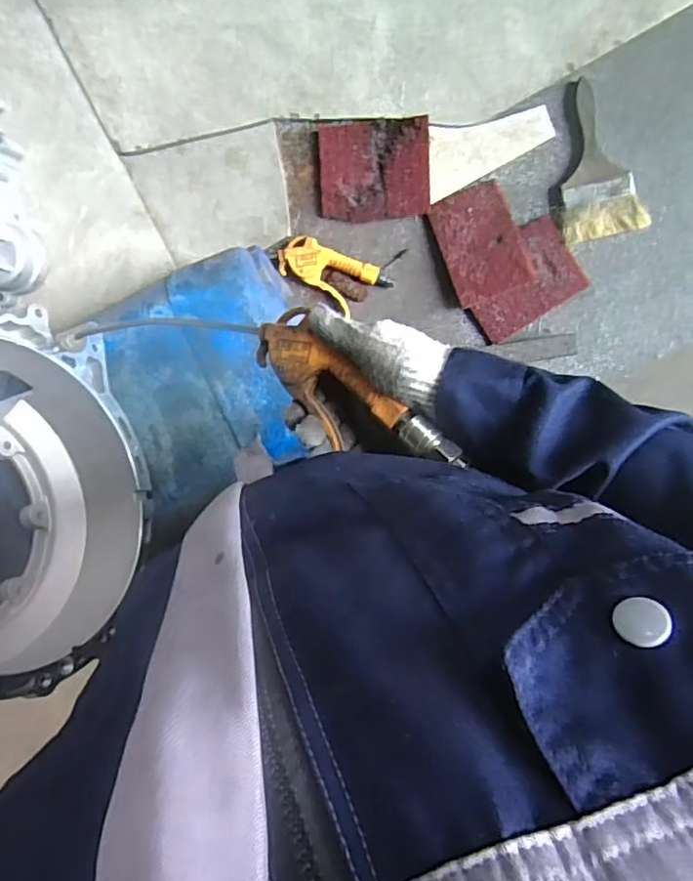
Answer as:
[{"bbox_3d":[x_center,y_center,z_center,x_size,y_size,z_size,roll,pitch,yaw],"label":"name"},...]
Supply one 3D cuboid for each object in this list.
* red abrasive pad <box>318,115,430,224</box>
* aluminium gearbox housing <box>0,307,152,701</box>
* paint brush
[{"bbox_3d":[0.038,-0.370,0.822,0.149,0.008,0.126,-1,98,9],"label":"red abrasive pad"},{"bbox_3d":[-0.324,0.046,0.526,0.161,0.329,0.321,-14,96,6],"label":"aluminium gearbox housing"},{"bbox_3d":[0.331,-0.372,0.791,0.106,0.016,0.199,-11,96,7],"label":"paint brush"}]

